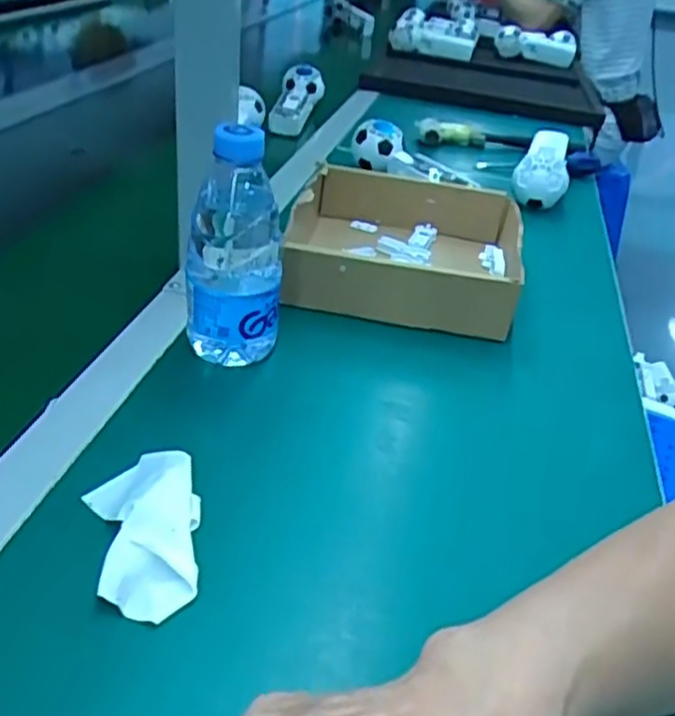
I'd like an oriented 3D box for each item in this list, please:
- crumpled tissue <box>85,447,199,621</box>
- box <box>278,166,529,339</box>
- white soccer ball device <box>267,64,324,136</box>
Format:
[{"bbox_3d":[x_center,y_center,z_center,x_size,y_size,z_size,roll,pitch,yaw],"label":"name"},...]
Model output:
[{"bbox_3d":[-0.101,0.088,0.368,0.055,0.022,0.103,-2,35,-12],"label":"crumpled tissue"},{"bbox_3d":[0.063,-0.102,0.641,0.205,0.059,0.210,9,35,5],"label":"box"},{"bbox_3d":[-0.062,-0.375,1.029,0.054,0.052,0.119,12,55,12],"label":"white soccer ball device"}]

